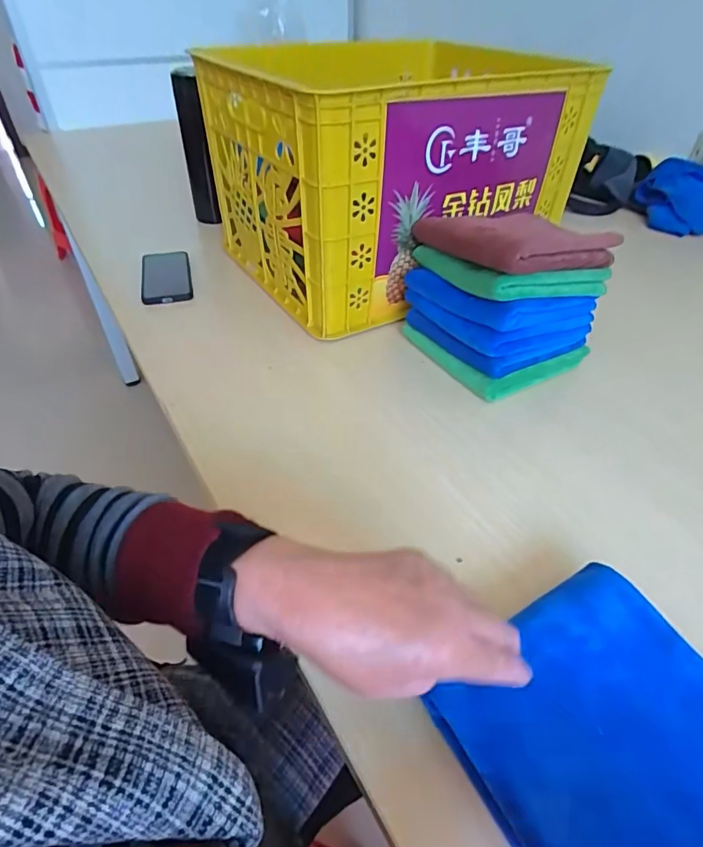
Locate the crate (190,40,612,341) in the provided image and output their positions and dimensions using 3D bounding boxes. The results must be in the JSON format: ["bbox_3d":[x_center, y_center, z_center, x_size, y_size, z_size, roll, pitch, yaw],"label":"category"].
[{"bbox_3d":[0.059,-0.400,0.754,0.458,0.279,0.369,-23,48,-24],"label":"crate"}]

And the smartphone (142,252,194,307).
[{"bbox_3d":[-0.303,-0.242,0.786,0.077,0.012,0.158,-13,47,-12],"label":"smartphone"}]

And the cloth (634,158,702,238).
[{"bbox_3d":[0.767,-0.511,1.051,0.243,0.104,0.231,28,49,26],"label":"cloth"}]

